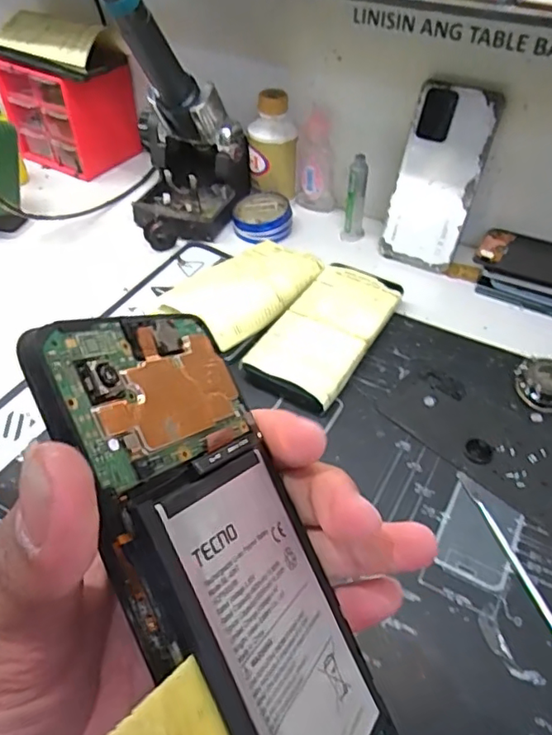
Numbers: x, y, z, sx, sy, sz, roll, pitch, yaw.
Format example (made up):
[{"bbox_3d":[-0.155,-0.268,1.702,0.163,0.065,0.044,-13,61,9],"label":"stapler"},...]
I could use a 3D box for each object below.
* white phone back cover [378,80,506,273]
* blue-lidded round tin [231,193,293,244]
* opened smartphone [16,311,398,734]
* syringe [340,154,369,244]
[{"bbox_3d":[0.153,-0.177,0.532,0.075,0.163,0.014,24,30,21],"label":"white phone back cover"},{"bbox_3d":[-0.014,-0.161,0.607,0.062,0.021,0.068,-6,47,-5],"label":"blue-lidded round tin"},{"bbox_3d":[-0.008,0.056,0.149,0.007,0.070,0.152,-29,84,26],"label":"opened smartphone"},{"bbox_3d":[0.082,-0.172,0.575,0.021,0.090,0.017,13,49,12],"label":"syringe"}]

